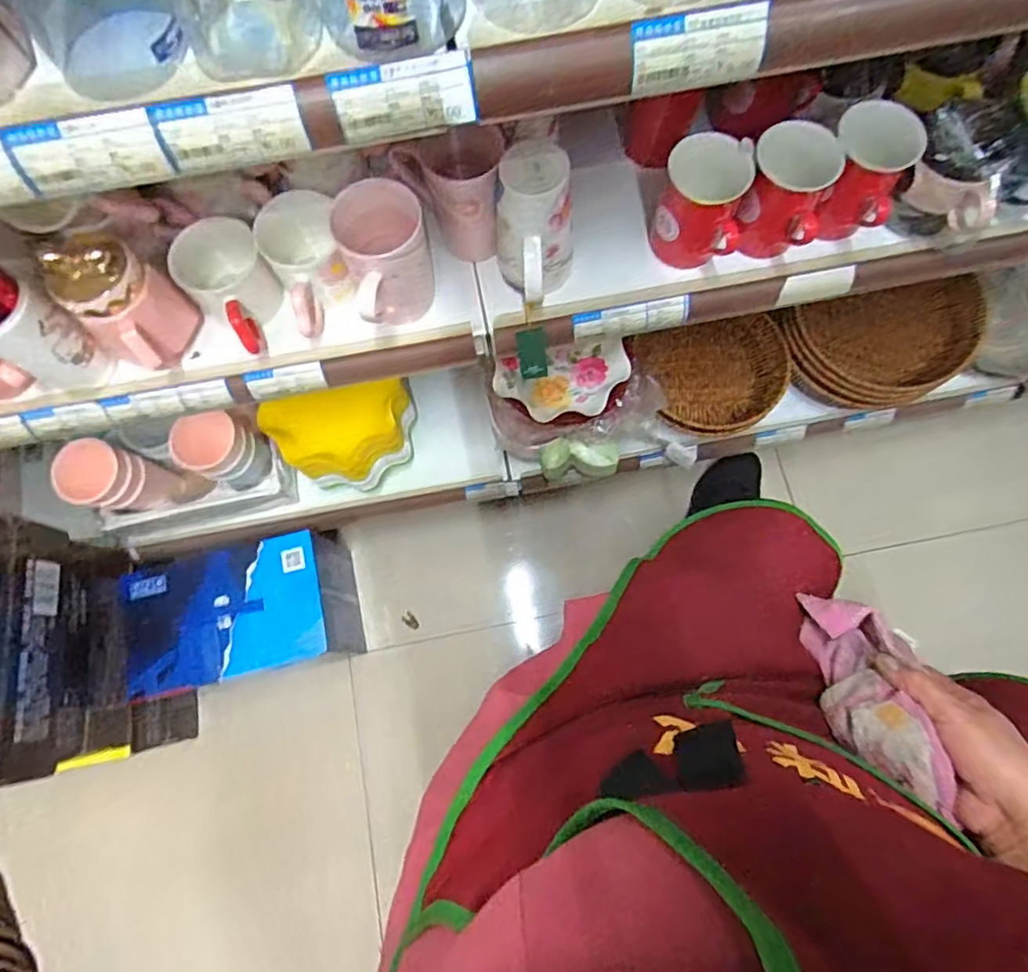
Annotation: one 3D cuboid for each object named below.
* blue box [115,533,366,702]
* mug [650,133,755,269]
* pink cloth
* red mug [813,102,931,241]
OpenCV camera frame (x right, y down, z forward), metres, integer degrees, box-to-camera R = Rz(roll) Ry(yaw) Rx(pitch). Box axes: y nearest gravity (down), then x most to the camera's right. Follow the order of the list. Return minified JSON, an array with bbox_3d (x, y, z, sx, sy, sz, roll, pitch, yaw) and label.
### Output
[{"bbox_3d":[-0.399,0.194,0.923,0.276,0.207,0.180,-14,75,-3],"label":"blue box"},{"bbox_3d":[0.181,-0.270,0.596,0.080,0.104,0.085,0,75,1],"label":"mug"},{"bbox_3d":[0.269,0.155,0.453,0.061,0.042,0.152,-1,42,1],"label":"pink cloth"},{"bbox_3d":[0.335,-0.301,0.590,0.077,0.091,0.080,30,77,9],"label":"red mug"}]

